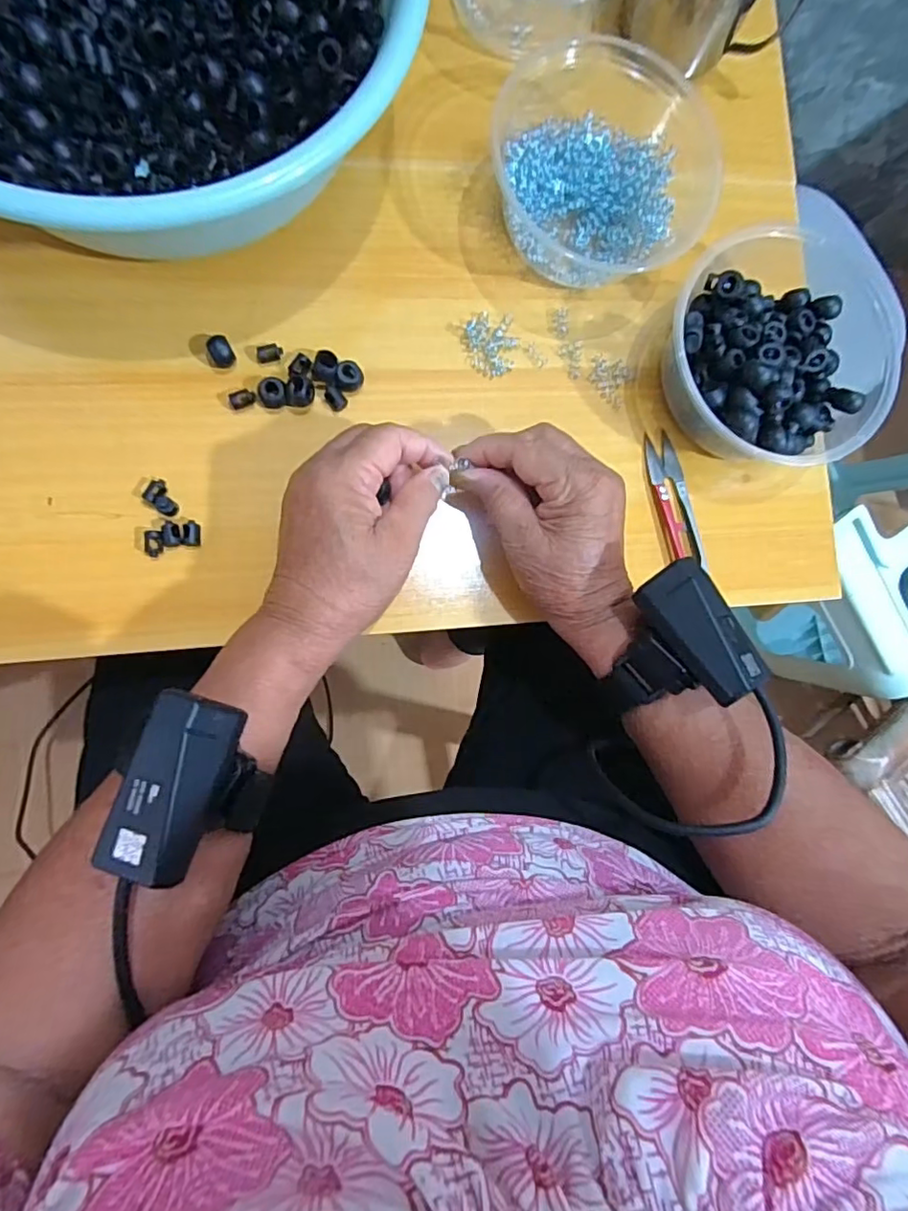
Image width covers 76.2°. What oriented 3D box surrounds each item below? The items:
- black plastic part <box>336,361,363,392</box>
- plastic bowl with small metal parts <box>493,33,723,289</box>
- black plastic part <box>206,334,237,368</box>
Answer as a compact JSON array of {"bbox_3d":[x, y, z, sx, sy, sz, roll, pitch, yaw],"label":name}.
[{"bbox_3d":[-0.063,-0.138,0.349,0.016,0.009,0.016,0,87,-9],"label":"black plastic part"},{"bbox_3d":[0.100,-0.281,0.363,0.140,0.058,0.152,30,83,-6],"label":"plastic bowl with small metal parts"},{"bbox_3d":[-0.138,-0.150,0.341,0.014,0.012,0.015,1,87,-9],"label":"black plastic part"}]

